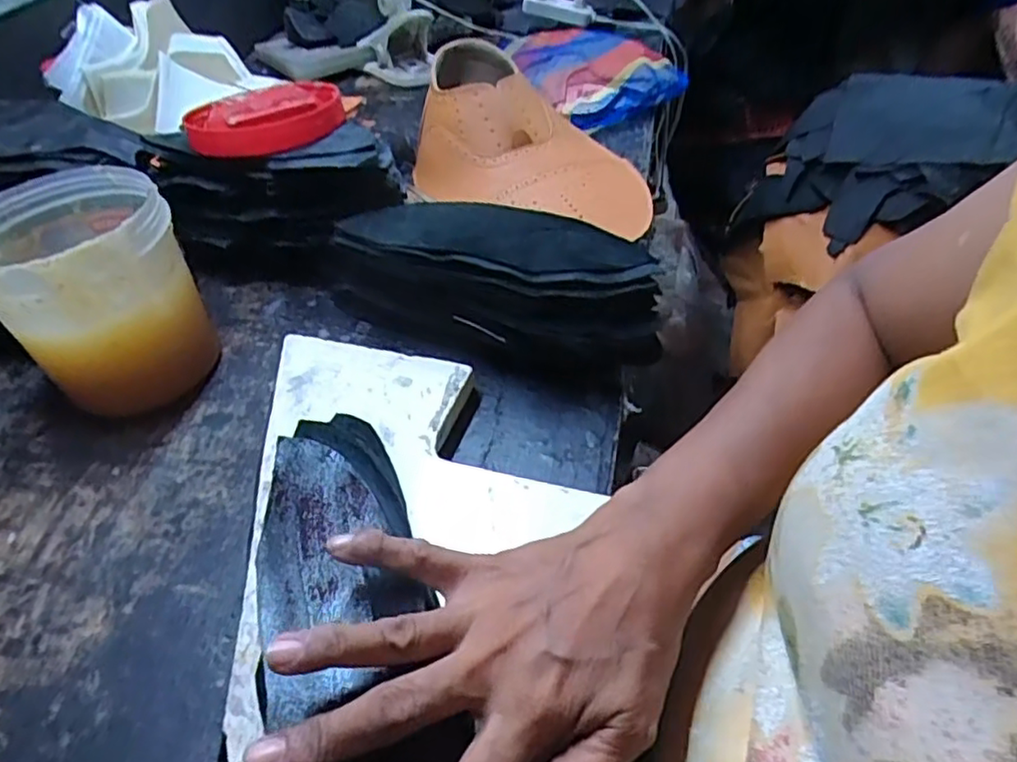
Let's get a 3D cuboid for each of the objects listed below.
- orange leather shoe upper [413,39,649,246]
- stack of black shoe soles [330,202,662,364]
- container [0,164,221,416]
[{"bbox_3d":[0.023,-0.236,0.616,0.229,0.097,0.170,8,46,14],"label":"orange leather shoe upper"},{"bbox_3d":[-0.015,-0.068,0.457,0.239,0.085,0.085,16,48,21],"label":"stack of black shoe soles"},{"bbox_3d":[-0.275,-0.057,0.441,0.110,0.133,0.118,-36,51,-27],"label":"container"}]

